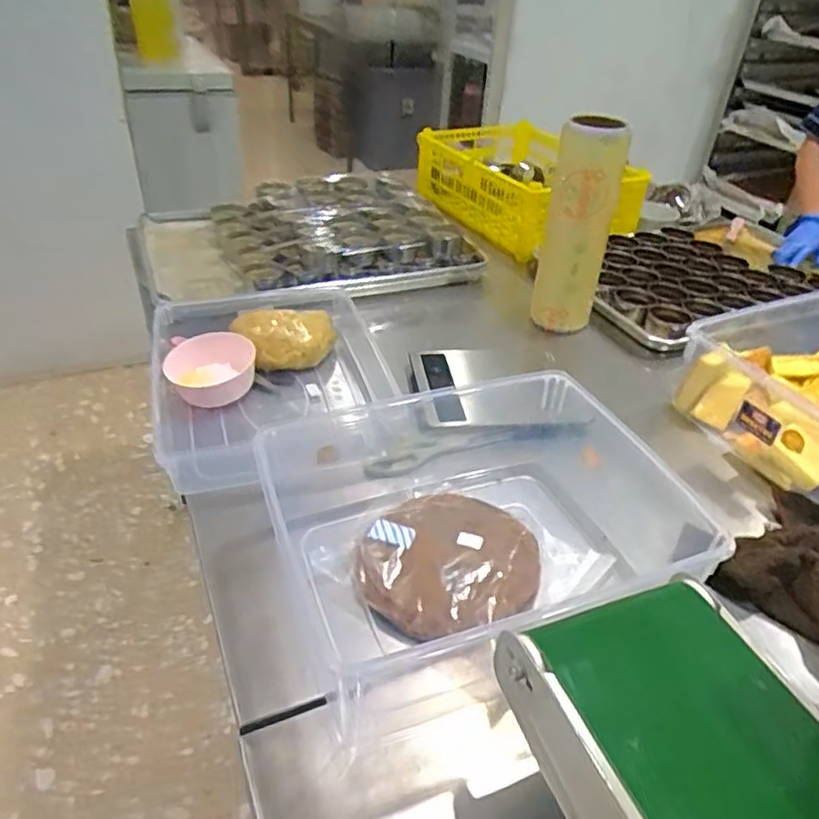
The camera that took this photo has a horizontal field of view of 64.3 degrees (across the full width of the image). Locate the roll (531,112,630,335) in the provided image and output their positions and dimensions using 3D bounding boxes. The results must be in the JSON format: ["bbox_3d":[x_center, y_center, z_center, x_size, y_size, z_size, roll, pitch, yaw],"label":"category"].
[{"bbox_3d":[0.254,-0.275,0.981,0.093,0.289,0.079,12,37,11],"label":"roll"}]

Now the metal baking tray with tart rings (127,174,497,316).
[{"bbox_3d":[-0.204,-0.323,1.201,0.565,0.089,0.393,-14,40,-23],"label":"metal baking tray with tart rings"}]

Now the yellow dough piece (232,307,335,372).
[{"bbox_3d":[-0.177,-0.105,0.929,0.141,0.063,0.092,-5,37,-12],"label":"yellow dough piece"}]

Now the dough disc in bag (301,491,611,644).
[{"bbox_3d":[0.049,0.147,0.649,0.213,0.048,0.214,31,46,31],"label":"dough disc in bag"}]

